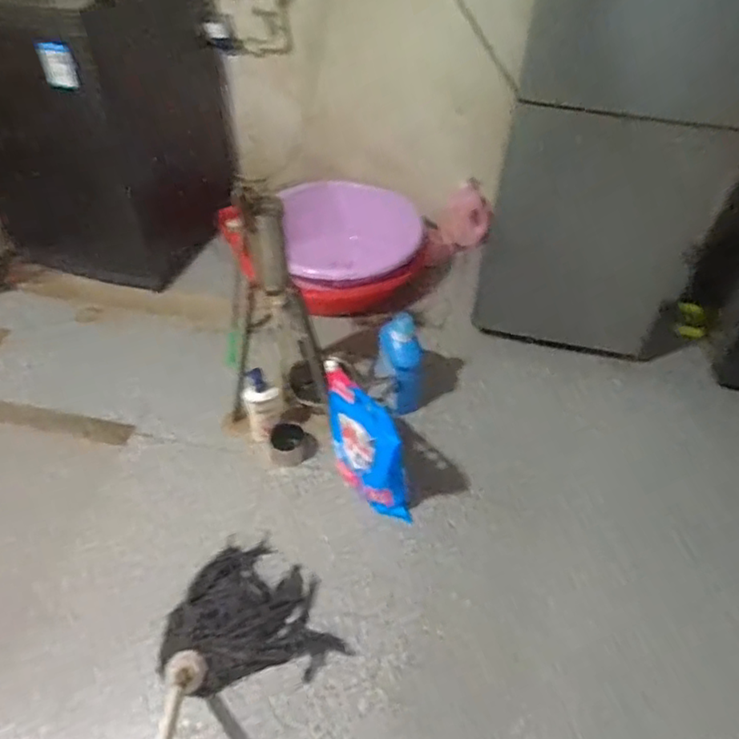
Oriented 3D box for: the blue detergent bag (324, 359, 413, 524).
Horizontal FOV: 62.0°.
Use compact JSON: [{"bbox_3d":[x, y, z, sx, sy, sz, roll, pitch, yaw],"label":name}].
[{"bbox_3d":[-0.018,0.170,1.510,0.101,0.351,0.346,-30,56,-23],"label":"blue detergent bag"}]

